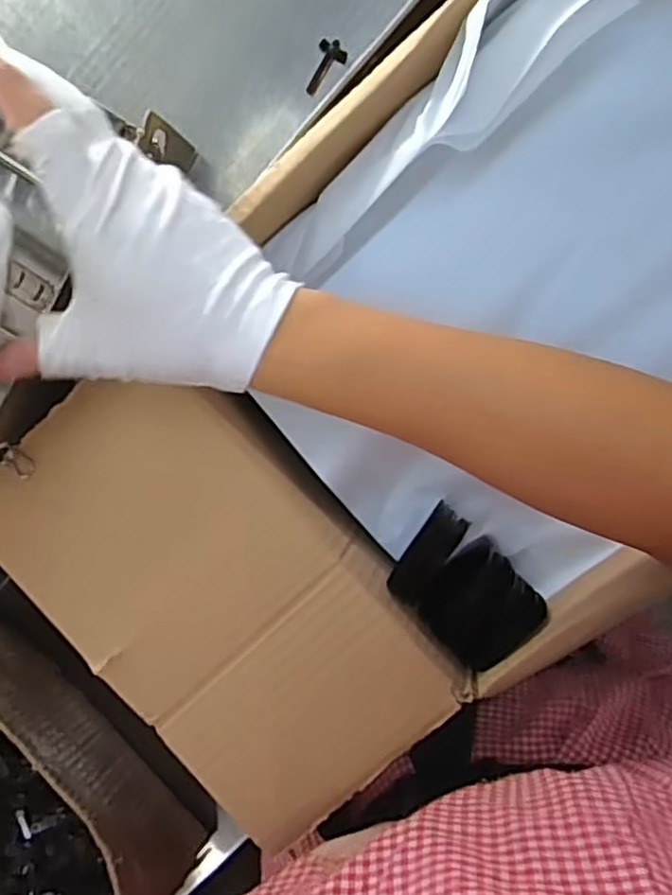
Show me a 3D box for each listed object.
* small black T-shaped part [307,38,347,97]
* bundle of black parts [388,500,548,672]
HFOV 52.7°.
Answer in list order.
[{"bbox_3d":[-0.006,-0.208,0.372,0.016,0.004,0.030,32,104,3],"label":"small black T-shaped part"},{"bbox_3d":[0.070,0.079,0.384,0.081,0.040,0.058,44,99,4],"label":"bundle of black parts"}]

